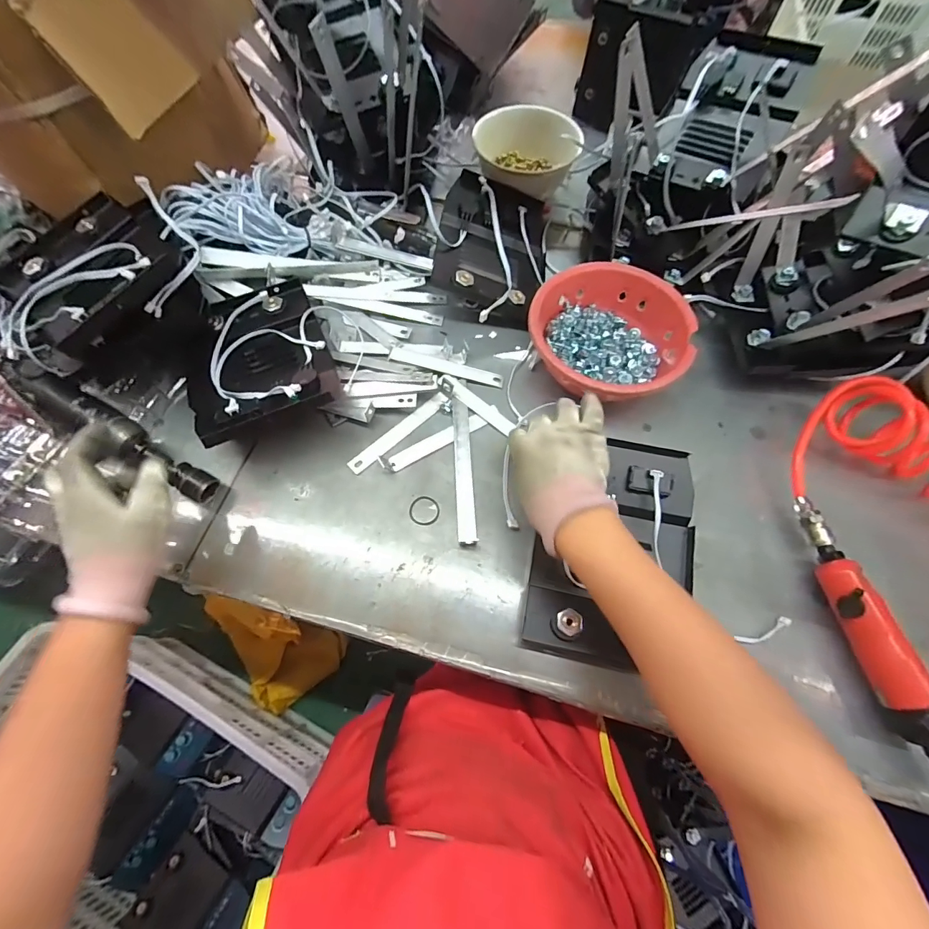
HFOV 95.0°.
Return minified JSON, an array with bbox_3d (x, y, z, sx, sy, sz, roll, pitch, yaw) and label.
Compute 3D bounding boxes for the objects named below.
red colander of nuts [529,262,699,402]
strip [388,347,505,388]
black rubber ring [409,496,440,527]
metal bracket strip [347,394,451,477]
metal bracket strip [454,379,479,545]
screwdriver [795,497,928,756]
[{"bbox_3d":[0.162,-0.137,0.486,0.167,0.077,0.170,0,66,-1],"label":"red colander of nuts"},{"bbox_3d":[-0.021,-0.117,0.509,0.137,0.005,0.023,13,60,-4],"label":"strip"},{"bbox_3d":[-0.042,0.048,0.442,0.031,0.005,0.031,0,66,-1],"label":"black rubber ring"},{"bbox_3d":[-0.072,-0.038,0.479,0.135,0.004,0.019,-41,73,-17],"label":"metal bracket strip"},{"bbox_3d":[-0.001,-0.009,0.464,0.019,0.016,0.194,-3,66,-2],"label":"metal bracket strip"},{"bbox_3d":[0.357,0.157,0.370,0.032,0.044,0.258,-9,66,-5],"label":"screwdriver"}]

